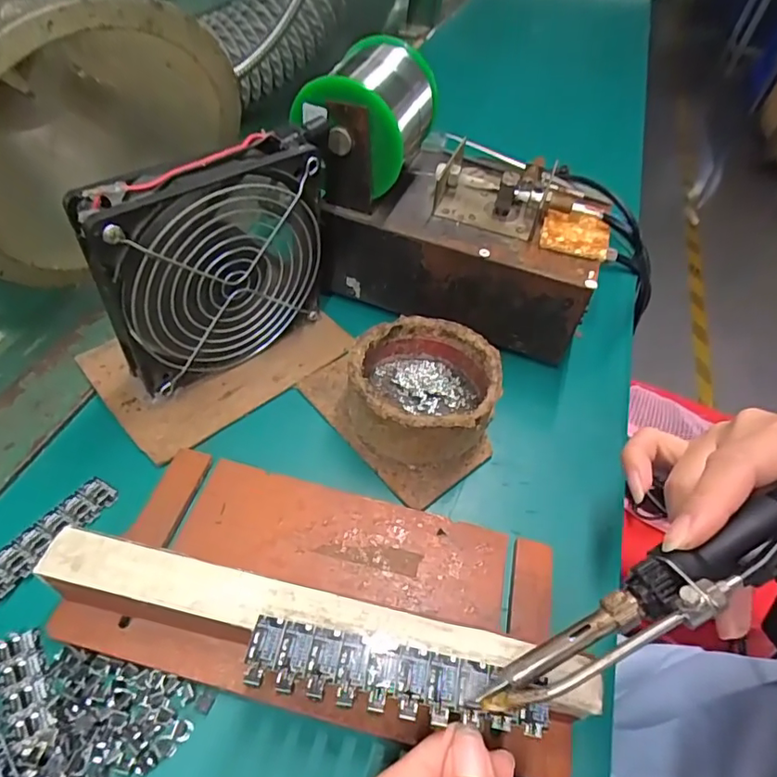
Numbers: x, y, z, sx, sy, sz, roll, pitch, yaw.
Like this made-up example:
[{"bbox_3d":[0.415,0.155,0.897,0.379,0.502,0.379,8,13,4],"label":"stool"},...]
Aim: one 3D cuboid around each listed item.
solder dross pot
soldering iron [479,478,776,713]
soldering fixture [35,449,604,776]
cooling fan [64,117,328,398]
[{"bbox_3d":[0.019,0.001,0.304,0.081,0.041,0.083,3,50,-4],"label":"solder dross pot"},{"bbox_3d":[0.122,0.052,0.180,0.202,0.019,0.021,-30,57,-4],"label":"soldering iron"},{"bbox_3d":[-0.025,0.081,0.229,0.212,0.044,0.103,13,50,5],"label":"soldering fixture"},{"bbox_3d":[-0.086,-0.064,0.289,0.130,0.128,0.025,-32,60,-28],"label":"cooling fan"}]

